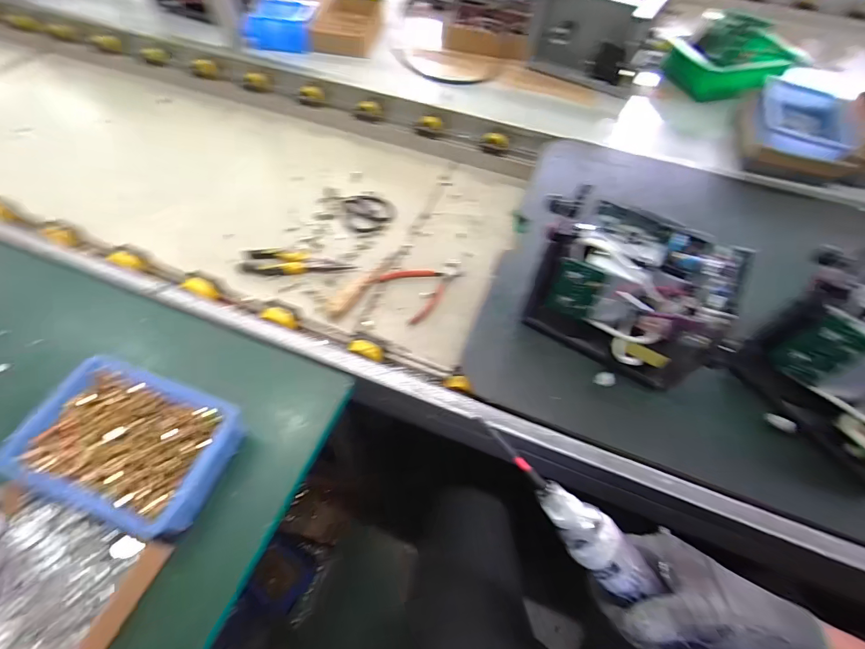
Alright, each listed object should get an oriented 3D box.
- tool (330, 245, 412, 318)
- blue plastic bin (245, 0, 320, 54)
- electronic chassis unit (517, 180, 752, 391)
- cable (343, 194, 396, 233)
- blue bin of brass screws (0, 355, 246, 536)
[{"bbox_3d":[-0.108,-0.086,0.705,0.034,0.020,0.200,32,62,16],"label":"tool"},{"bbox_3d":[-0.350,-0.694,0.956,0.148,0.089,0.097,4,58,0],"label":"blue plastic bin"},{"bbox_3d":[0.233,-0.035,0.502,0.238,0.157,0.135,28,61,14],"label":"electronic chassis unit"},{"bbox_3d":[-0.125,-0.220,0.797,0.095,0.005,0.100,-13,59,-11],"label":"cable"},{"bbox_3d":[-0.324,0.127,0.444,0.196,0.047,0.137,18,59,8],"label":"blue bin of brass screws"}]

